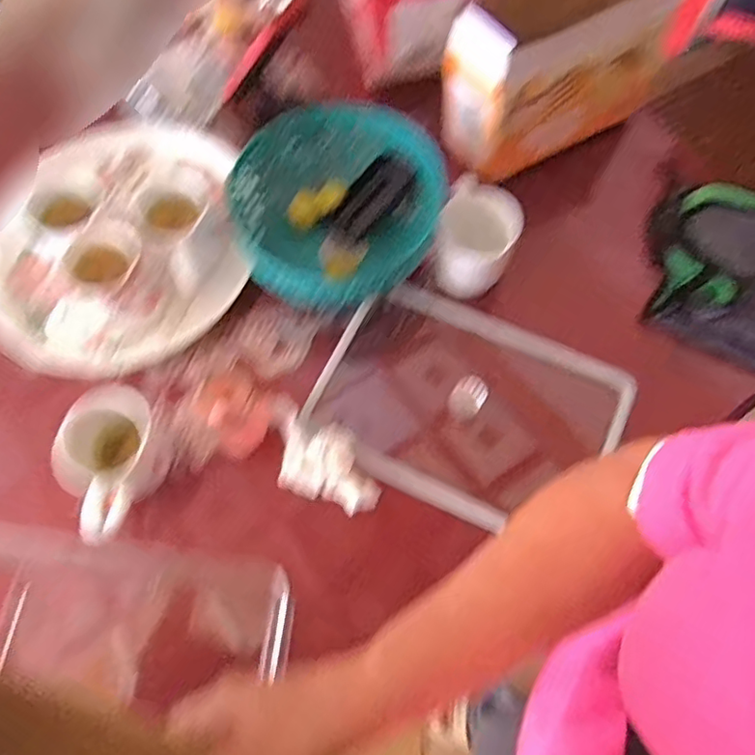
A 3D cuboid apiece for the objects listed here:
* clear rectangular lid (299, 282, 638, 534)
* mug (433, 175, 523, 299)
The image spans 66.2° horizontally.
[{"bbox_3d":[0.088,0.028,0.572,0.285,0.021,0.204,26,72,11],"label":"clear rectangular lid"},{"bbox_3d":[0.102,-0.140,0.596,0.074,0.084,0.089,21,71,10],"label":"mug"}]

